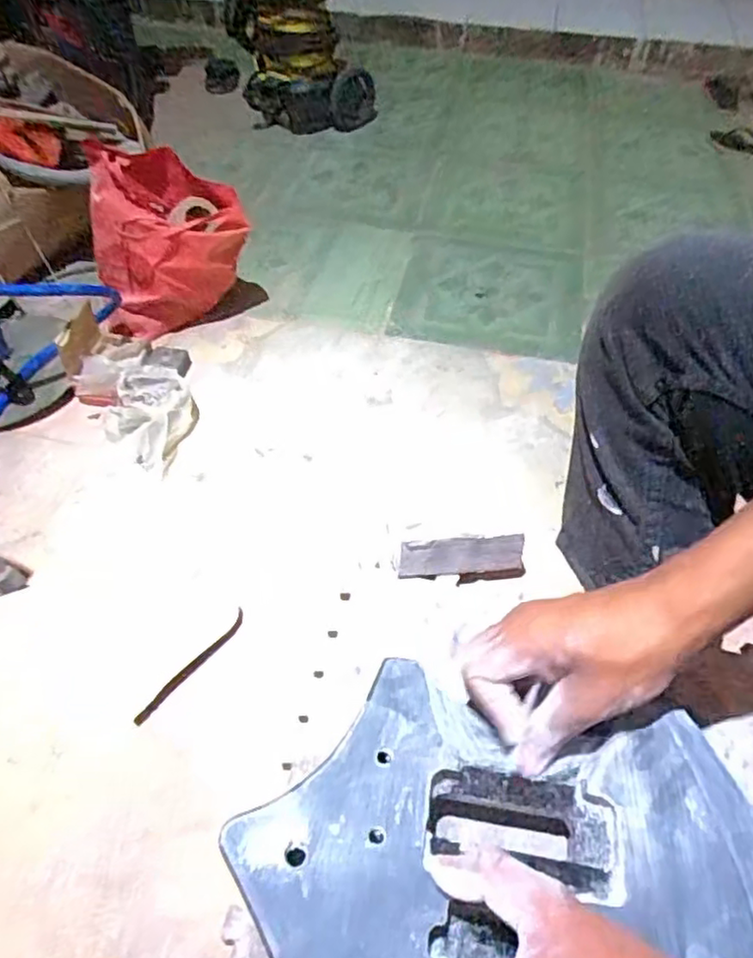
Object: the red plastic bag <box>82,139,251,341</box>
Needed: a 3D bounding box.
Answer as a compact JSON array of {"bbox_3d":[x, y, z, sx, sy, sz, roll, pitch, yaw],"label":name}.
[{"bbox_3d":[-0.386,-0.431,1.234,0.273,0.293,0.143,-19,55,-16],"label":"red plastic bag"}]

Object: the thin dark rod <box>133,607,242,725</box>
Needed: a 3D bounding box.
[{"bbox_3d":[-0.122,0.125,0.442,0.010,0.004,0.097,31,57,21],"label":"thin dark rod"}]

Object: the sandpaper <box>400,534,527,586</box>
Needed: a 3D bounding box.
[{"bbox_3d":[0.062,0.058,0.469,0.089,0.043,0.012,-3,52,-4],"label":"sandpaper"}]

